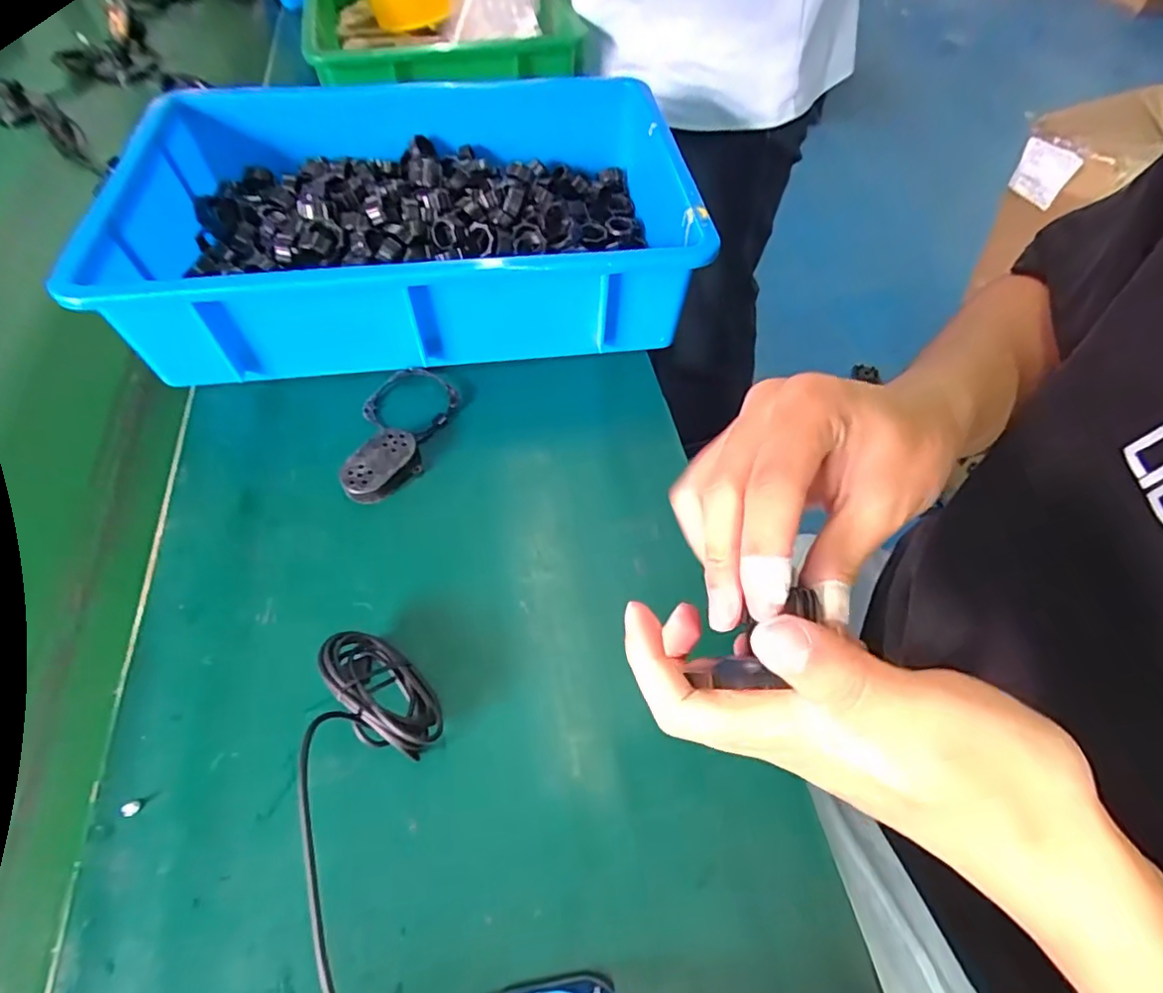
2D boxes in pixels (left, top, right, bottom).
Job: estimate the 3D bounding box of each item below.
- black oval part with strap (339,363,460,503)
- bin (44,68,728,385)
[{"bbox_3d":[-0.130,-0.047,0.400,0.061,0.016,0.116,15,56,8],"label":"black oval part with strap"},{"bbox_3d":[-0.136,-0.223,0.472,0.411,0.101,0.278,-6,56,-7],"label":"bin"}]

